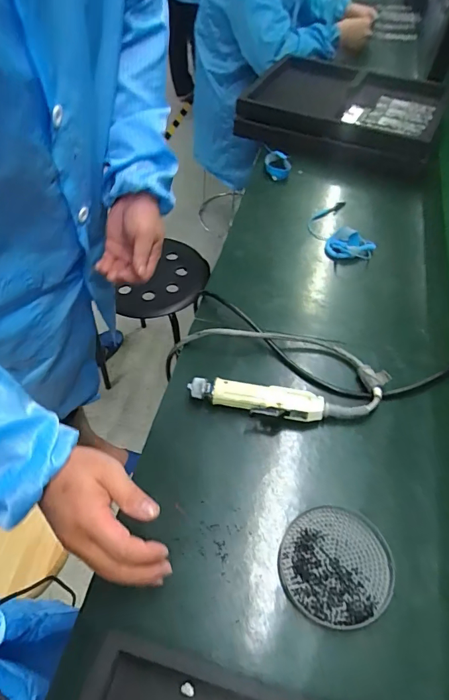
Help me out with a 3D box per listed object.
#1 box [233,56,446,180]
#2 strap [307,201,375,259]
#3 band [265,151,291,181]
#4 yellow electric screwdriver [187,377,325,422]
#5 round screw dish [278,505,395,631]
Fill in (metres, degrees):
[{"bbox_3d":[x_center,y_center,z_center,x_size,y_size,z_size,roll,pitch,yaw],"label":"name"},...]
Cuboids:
[{"bbox_3d":[0.256,-0.523,0.926,0.414,0.101,0.302,18,55,9],"label":"box"},{"bbox_3d":[0.205,-0.218,0.760,0.084,0.034,0.148,-11,56,-11],"label":"strap"},{"bbox_3d":[0.112,-0.385,0.873,0.053,0.024,0.066,1,54,-3],"label":"band"},{"bbox_3d":[0.040,0.064,0.545,0.168,0.034,0.041,10,54,3],"label":"yellow electric screwdriver"},{"bbox_3d":[0.117,0.224,0.441,0.111,0.015,0.112,2,54,-3],"label":"round screw dish"}]

